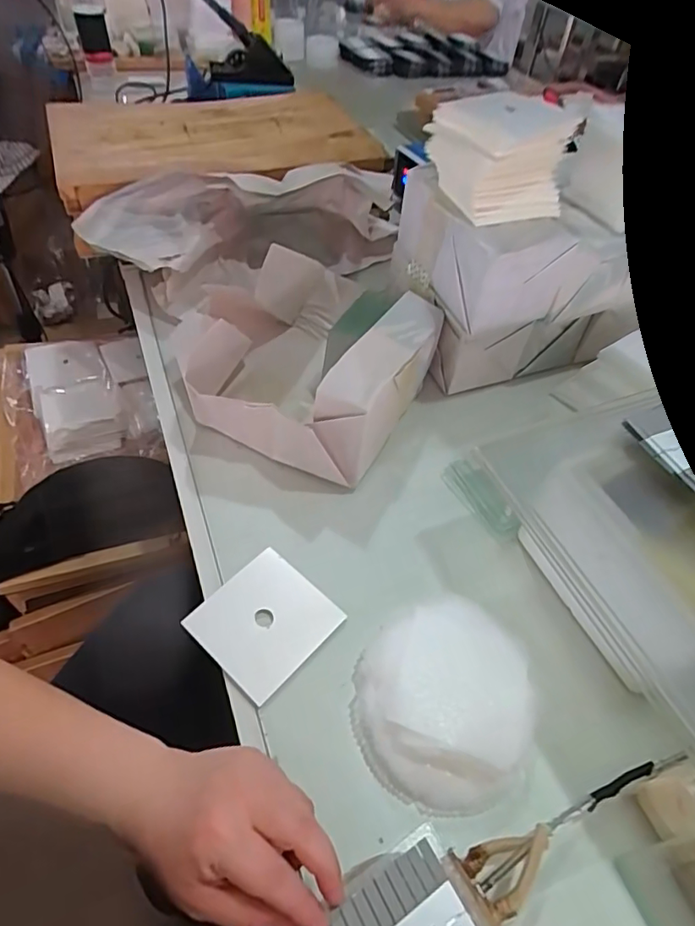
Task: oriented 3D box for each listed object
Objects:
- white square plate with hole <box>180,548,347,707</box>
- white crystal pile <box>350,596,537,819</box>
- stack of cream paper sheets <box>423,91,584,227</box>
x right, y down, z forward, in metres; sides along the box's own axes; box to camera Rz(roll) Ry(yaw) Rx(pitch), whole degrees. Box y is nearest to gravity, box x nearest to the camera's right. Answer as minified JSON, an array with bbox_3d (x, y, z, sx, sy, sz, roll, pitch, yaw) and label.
[{"bbox_3d":[-0.068,0.130,0.437,0.095,0.004,0.098,37,57,23],"label":"white square plate with hole"},{"bbox_3d":[0.070,0.175,0.392,0.125,0.041,0.135,3,51,-3],"label":"white crystal pile"},{"bbox_3d":[0.150,-0.310,0.531,0.098,0.079,0.121,-18,55,-19],"label":"stack of cream paper sheets"}]

